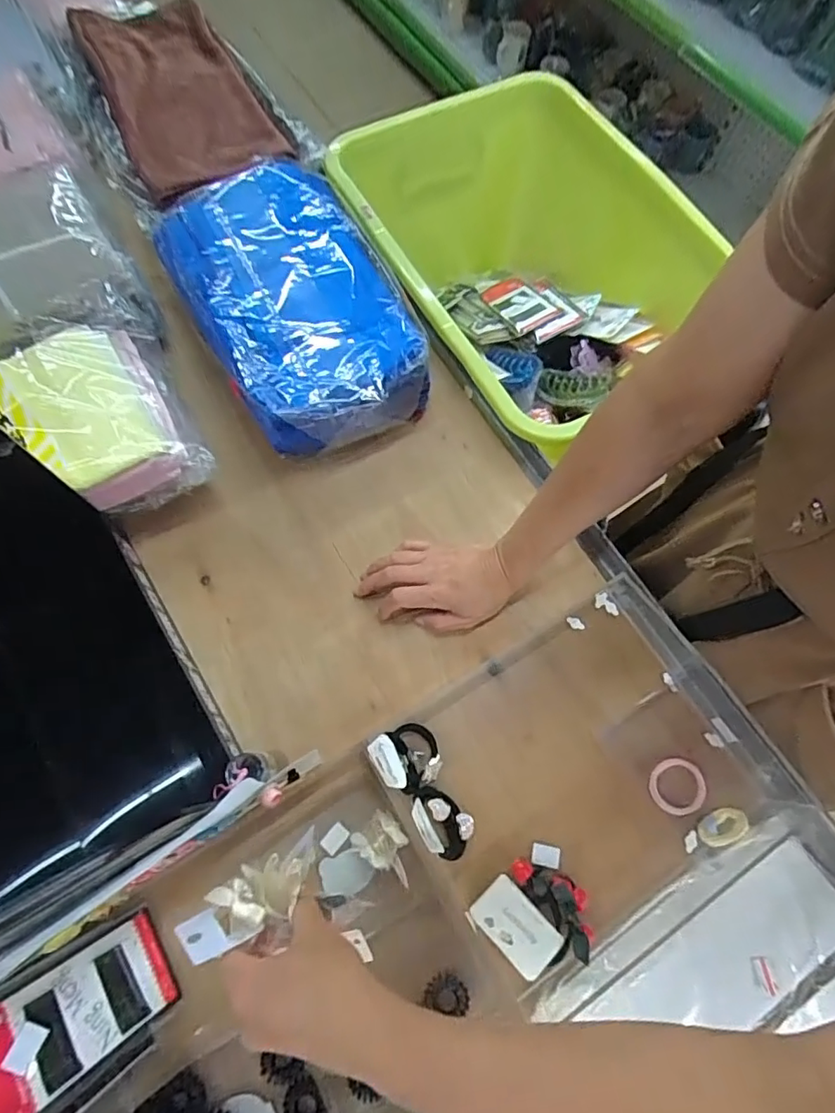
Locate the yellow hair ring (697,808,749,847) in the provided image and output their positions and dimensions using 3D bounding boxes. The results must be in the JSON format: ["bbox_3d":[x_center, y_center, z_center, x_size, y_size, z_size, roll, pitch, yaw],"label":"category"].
[{"bbox_3d":[0.263,0.233,0.468,0.041,0.007,0.030,-28,31,1],"label":"yellow hair ring"}]

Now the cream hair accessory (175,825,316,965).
[{"bbox_3d":[-0.106,0.233,0.365,0.096,0.032,0.046,-26,72,-27],"label":"cream hair accessory"}]

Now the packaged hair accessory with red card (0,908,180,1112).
[{"bbox_3d":[-0.247,0.322,0.359,0.013,0.170,0.095,-44,72,21],"label":"packaged hair accessory with red card"}]

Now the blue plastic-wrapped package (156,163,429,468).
[{"bbox_3d":[-0.140,-0.286,0.619,0.213,0.087,0.358,-25,73,-12],"label":"blue plastic-wrapped package"}]

